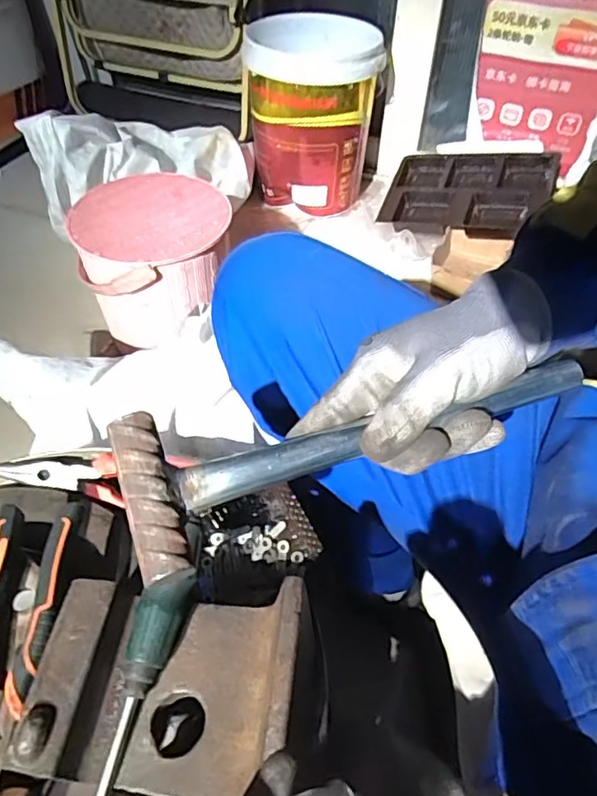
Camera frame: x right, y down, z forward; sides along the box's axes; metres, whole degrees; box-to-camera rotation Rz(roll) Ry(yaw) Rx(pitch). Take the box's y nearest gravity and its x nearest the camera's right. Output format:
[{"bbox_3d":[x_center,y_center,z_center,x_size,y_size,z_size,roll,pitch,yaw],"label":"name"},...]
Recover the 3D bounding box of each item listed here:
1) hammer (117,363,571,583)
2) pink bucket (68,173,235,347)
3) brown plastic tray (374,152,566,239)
[{"bbox_3d":[0.044,0.017,0.298,0.265,0.025,0.072,-13,52,-17],"label":"hammer"},{"bbox_3d":[-0.235,-0.228,0.946,0.234,0.179,0.223,1,51,-1],"label":"pink bucket"},{"bbox_3d":[0.364,-0.443,1.207,0.329,0.058,0.191,11,75,28],"label":"brown plastic tray"}]

